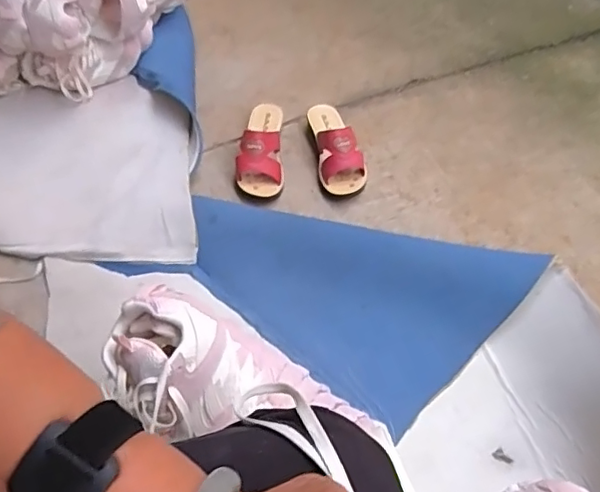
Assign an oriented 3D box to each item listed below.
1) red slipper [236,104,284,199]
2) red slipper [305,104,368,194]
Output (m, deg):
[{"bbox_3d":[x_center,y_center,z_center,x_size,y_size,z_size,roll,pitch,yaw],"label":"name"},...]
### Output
[{"bbox_3d":[-0.072,-0.186,1.033,0.082,0.064,0.207,1,54,-3],"label":"red slipper"},{"bbox_3d":[0.068,-0.190,1.043,0.082,0.070,0.207,-5,55,-7],"label":"red slipper"}]

